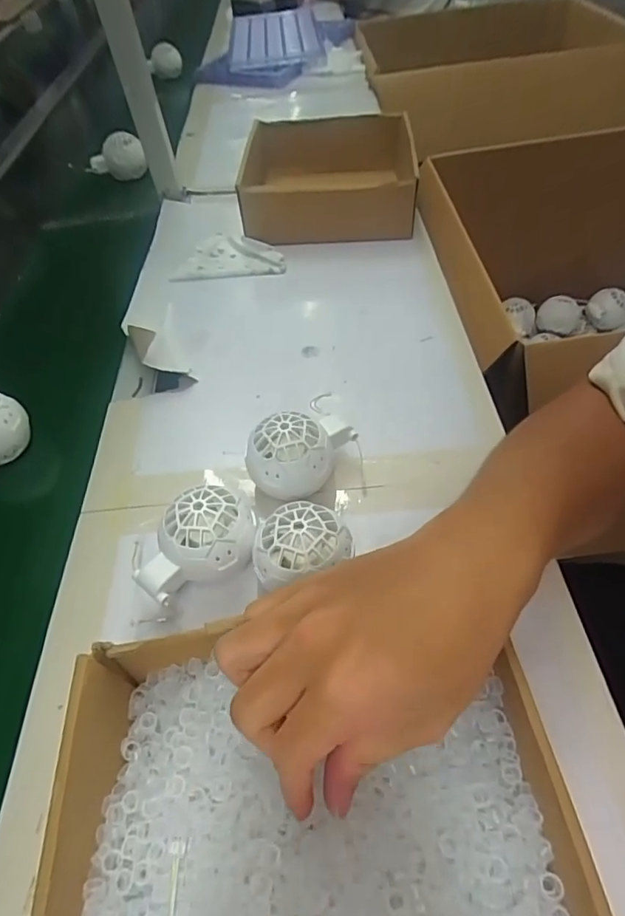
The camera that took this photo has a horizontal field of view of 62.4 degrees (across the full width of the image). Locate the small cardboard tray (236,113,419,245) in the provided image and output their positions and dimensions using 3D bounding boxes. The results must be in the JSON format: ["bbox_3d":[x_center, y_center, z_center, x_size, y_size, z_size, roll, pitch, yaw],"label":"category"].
[{"bbox_3d":[0.013,-0.349,0.644,0.219,0.072,0.203,-2,52,8],"label":"small cardboard tray"}]

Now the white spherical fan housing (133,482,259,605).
[{"bbox_3d":[-0.074,0.058,0.335,0.081,0.056,0.052,-37,55,-19],"label":"white spherical fan housing"}]

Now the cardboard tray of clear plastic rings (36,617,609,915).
[{"bbox_3d":[0.003,0.177,0.221,0.216,0.068,0.193,-5,50,2],"label":"cardboard tray of clear plastic rings"}]

